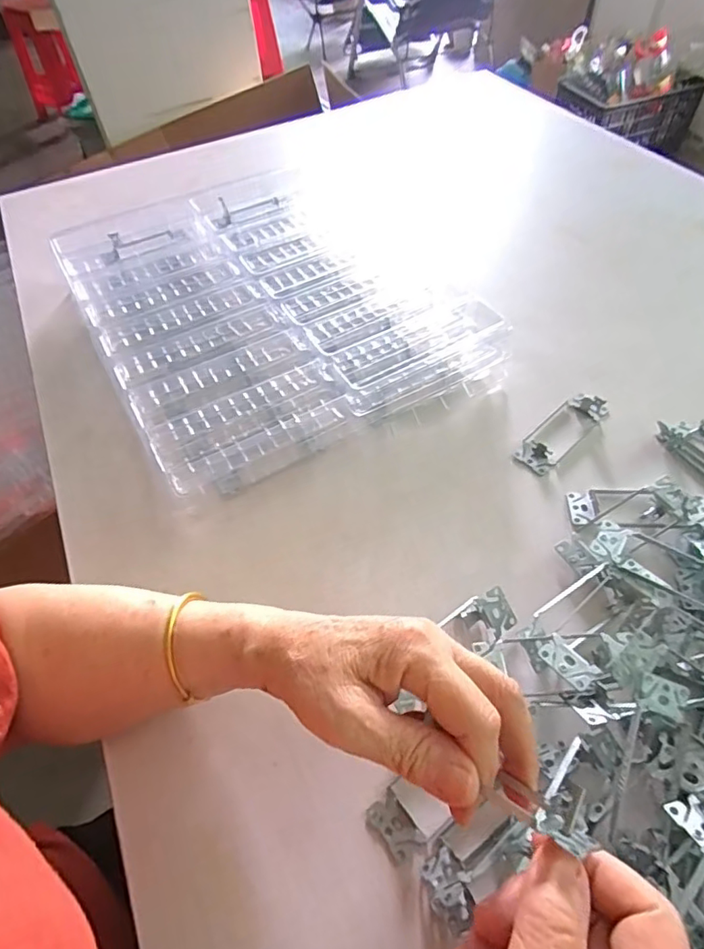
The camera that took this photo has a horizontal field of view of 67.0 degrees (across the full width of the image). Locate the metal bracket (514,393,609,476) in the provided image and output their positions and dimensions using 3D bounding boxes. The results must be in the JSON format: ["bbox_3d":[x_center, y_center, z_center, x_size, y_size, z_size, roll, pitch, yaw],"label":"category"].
[{"bbox_3d":[0.188,-0.042,0.477,0.102,0.020,0.038,-40,60,-22],"label":"metal bracket"}]

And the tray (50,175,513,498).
[{"bbox_3d":[-0.090,-0.185,0.582,0.356,0.058,0.429,-28,57,-15],"label":"tray"}]

